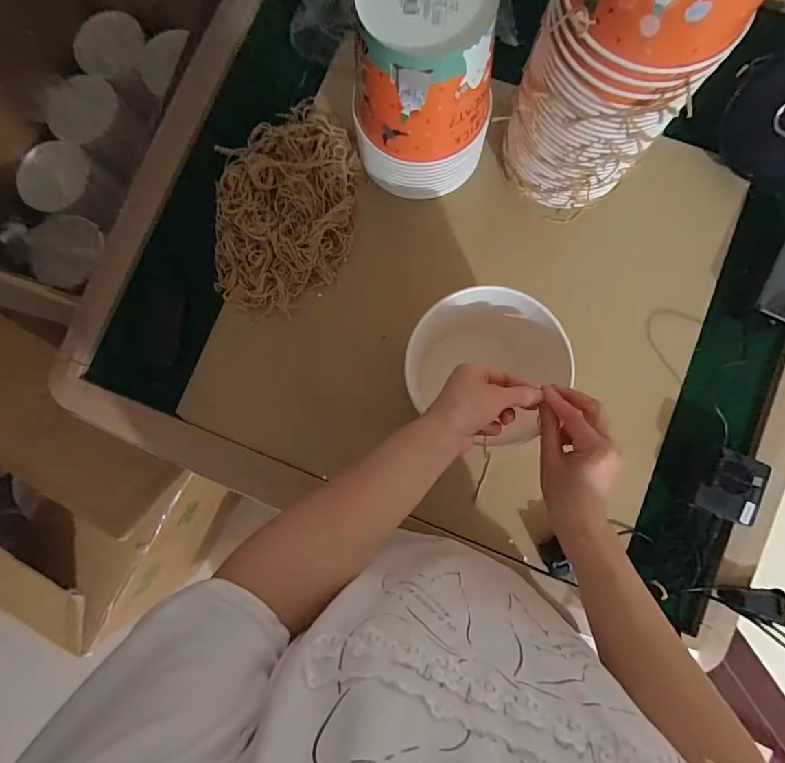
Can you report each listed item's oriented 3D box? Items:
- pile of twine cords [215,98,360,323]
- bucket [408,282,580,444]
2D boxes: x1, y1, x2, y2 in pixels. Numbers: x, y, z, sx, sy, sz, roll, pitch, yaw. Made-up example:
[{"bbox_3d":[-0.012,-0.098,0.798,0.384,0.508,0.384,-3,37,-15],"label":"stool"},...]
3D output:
[{"bbox_3d":[-0.144,-0.237,0.572,0.188,0.041,0.289,0,84,2],"label":"pile of twine cords"},{"bbox_3d":[0.108,-0.015,0.488,0.172,0.129,0.138,28,85,5],"label":"bucket"}]

